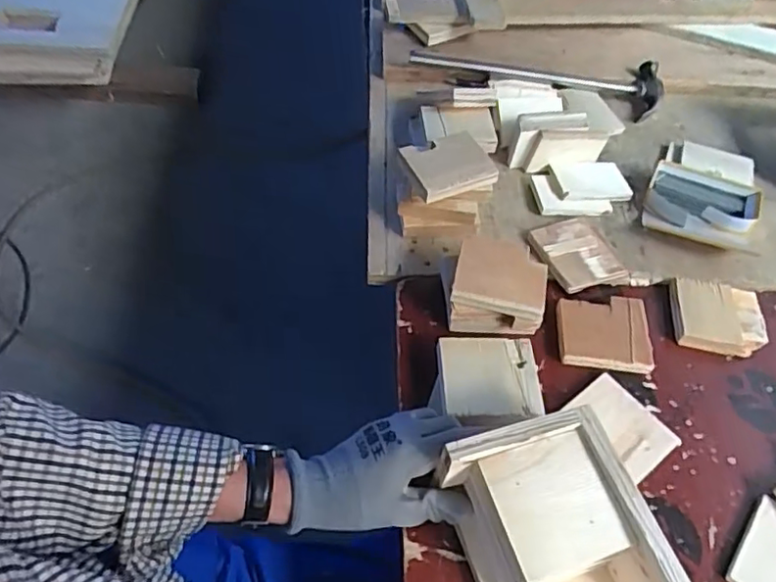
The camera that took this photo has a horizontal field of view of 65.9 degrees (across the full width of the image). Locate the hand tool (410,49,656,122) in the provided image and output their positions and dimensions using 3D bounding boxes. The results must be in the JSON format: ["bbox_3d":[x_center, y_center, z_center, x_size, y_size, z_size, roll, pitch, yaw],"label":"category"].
[{"bbox_3d":[0.221,-0.300,0.838,0.362,0.040,0.097,-2,54,-6],"label":"hand tool"}]

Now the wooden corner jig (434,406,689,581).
[{"bbox_3d":[0.130,0.198,0.448,0.120,0.088,0.188,-17,57,-16],"label":"wooden corner jig"}]

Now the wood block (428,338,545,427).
[{"bbox_3d":[0.093,0.086,0.564,0.102,0.015,0.090,0,53,-5],"label":"wood block"}]

